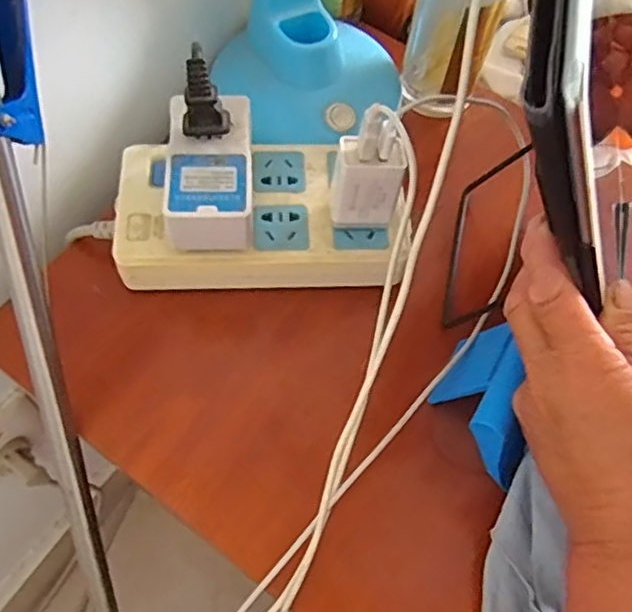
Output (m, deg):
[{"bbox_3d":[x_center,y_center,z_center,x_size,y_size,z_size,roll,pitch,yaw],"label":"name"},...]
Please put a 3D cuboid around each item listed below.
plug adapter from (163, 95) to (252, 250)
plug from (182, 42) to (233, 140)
[{"bbox_3d":[-0.061,-0.079,0.378,0.051,0.040,0.091,-1,62,-5],"label":"plug adapter"},{"bbox_3d":[-0.062,-0.116,0.353,0.026,0.047,0.021,-4,63,-6],"label":"plug"}]

